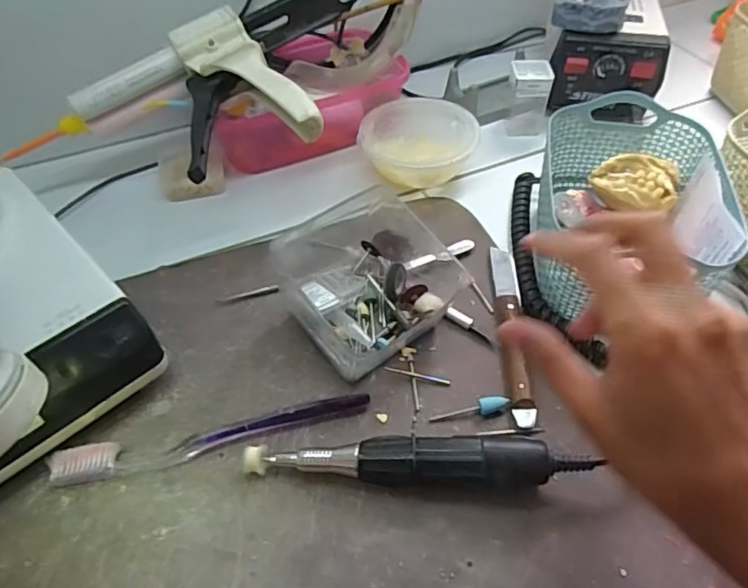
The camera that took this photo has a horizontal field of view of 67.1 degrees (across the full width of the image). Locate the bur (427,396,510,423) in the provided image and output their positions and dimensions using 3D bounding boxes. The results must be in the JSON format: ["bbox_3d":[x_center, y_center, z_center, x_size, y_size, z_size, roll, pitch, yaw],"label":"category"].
[{"bbox_3d":[0.060,0.074,0.355,0.050,0.009,0.009,-11,51,-8],"label":"bur"}]

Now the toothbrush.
[{"bbox_3d":[-0.095,0.086,0.338,0.185,0.011,0.019,-10,50,-8],"label":"toothbrush"}]

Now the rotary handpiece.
[{"bbox_3d":[0.024,0.096,0.321,0.194,0.026,0.025,1,50,1],"label":"rotary handpiece"}]

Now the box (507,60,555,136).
[{"bbox_3d":[0.148,-0.187,0.546,0.036,0.062,0.038,3,49,3],"label":"box"}]

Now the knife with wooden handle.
[{"bbox_3d":[0.096,0.020,0.395,0.019,0.018,0.150,1,53,3],"label":"knife with wooden handle"}]

